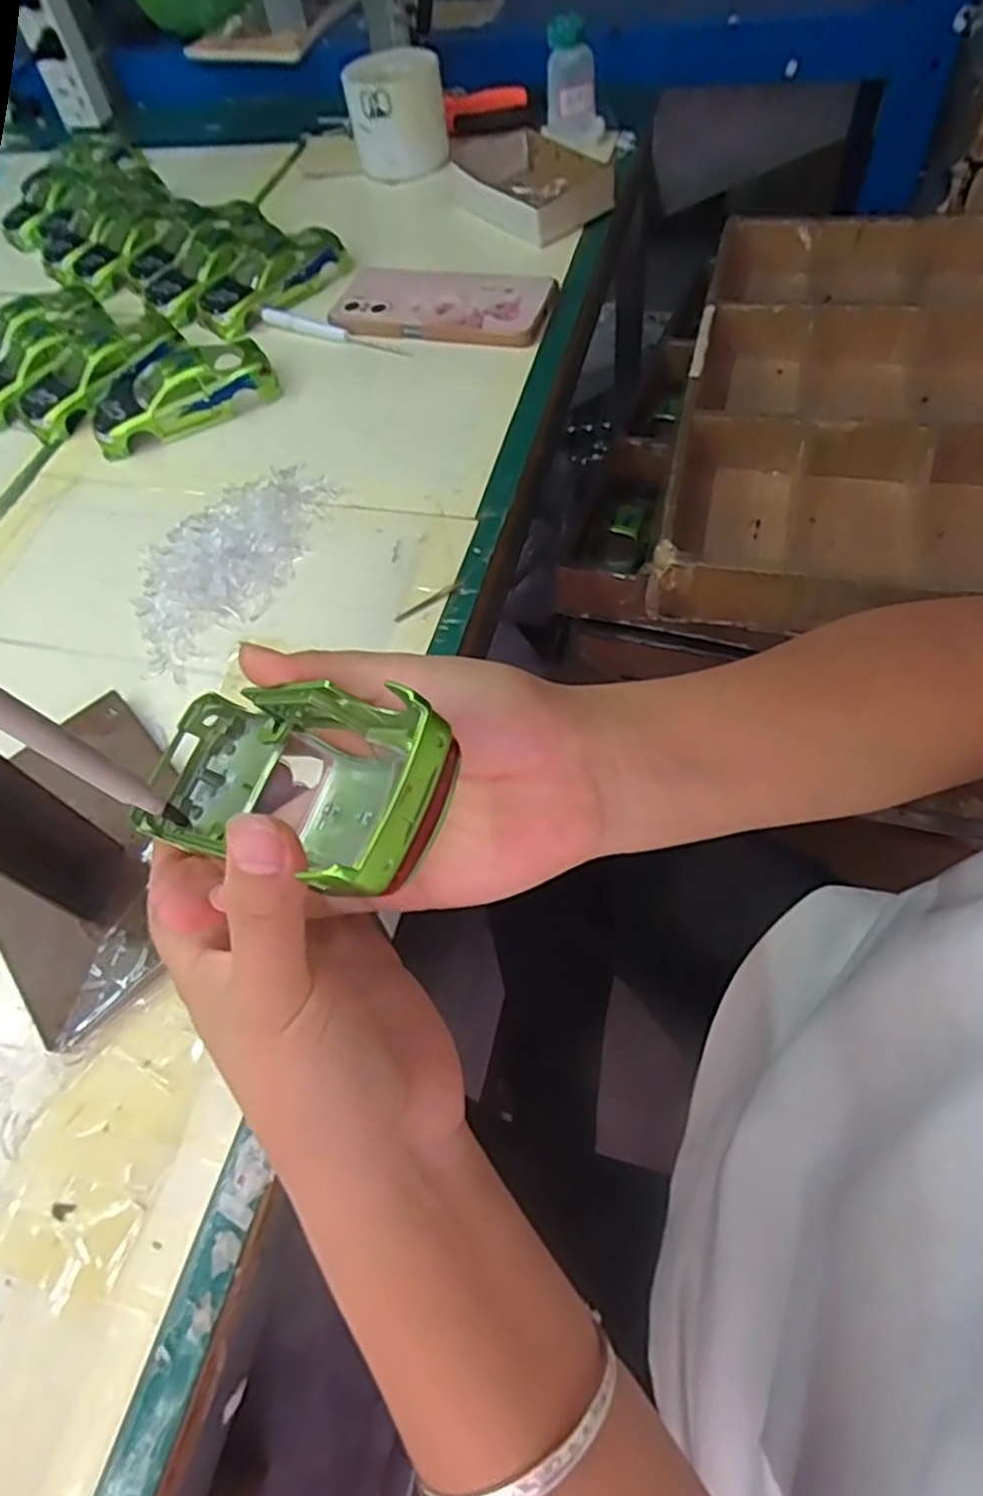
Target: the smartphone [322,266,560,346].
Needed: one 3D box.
[{"bbox_3d":[-0.037,-0.329,0.547,0.161,0.009,0.077,16,72,16],"label":"smartphone"}]

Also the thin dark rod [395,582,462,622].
[{"bbox_3d":[-0.034,-0.081,0.406,0.043,0.004,0.005,-31,67,-11],"label":"thin dark rod"}]

